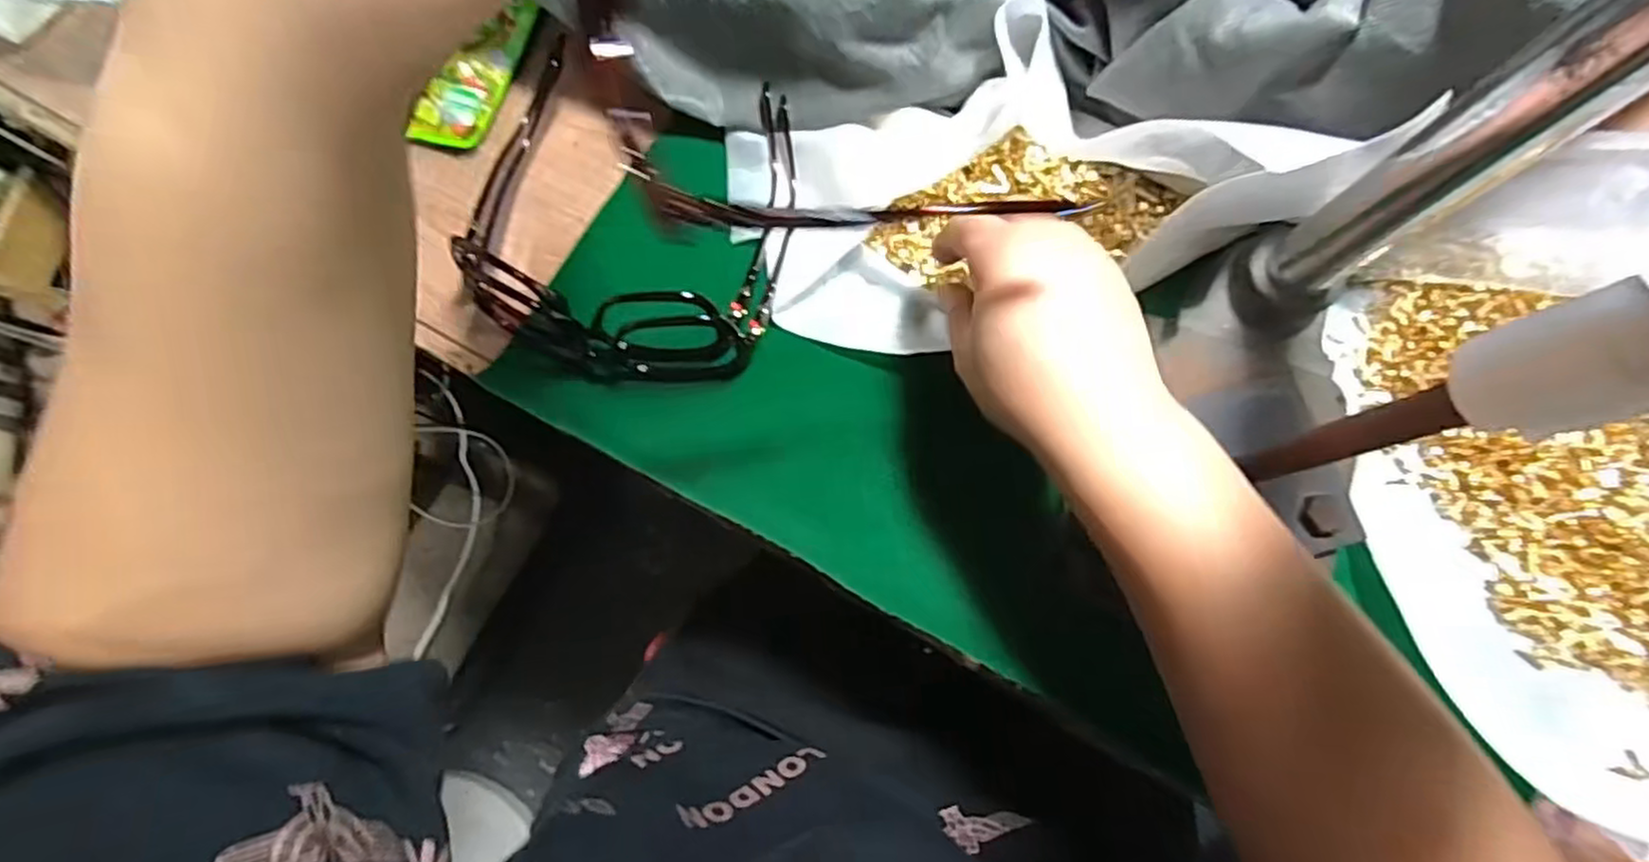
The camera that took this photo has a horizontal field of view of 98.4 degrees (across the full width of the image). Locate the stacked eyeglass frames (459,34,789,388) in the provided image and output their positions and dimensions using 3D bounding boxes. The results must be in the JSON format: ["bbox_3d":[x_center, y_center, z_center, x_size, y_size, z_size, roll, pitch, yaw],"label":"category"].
[{"bbox_3d":[-0.095,-0.108,0.348,0.157,0.045,0.162,15,80,3],"label":"stacked eyeglass frames"}]

